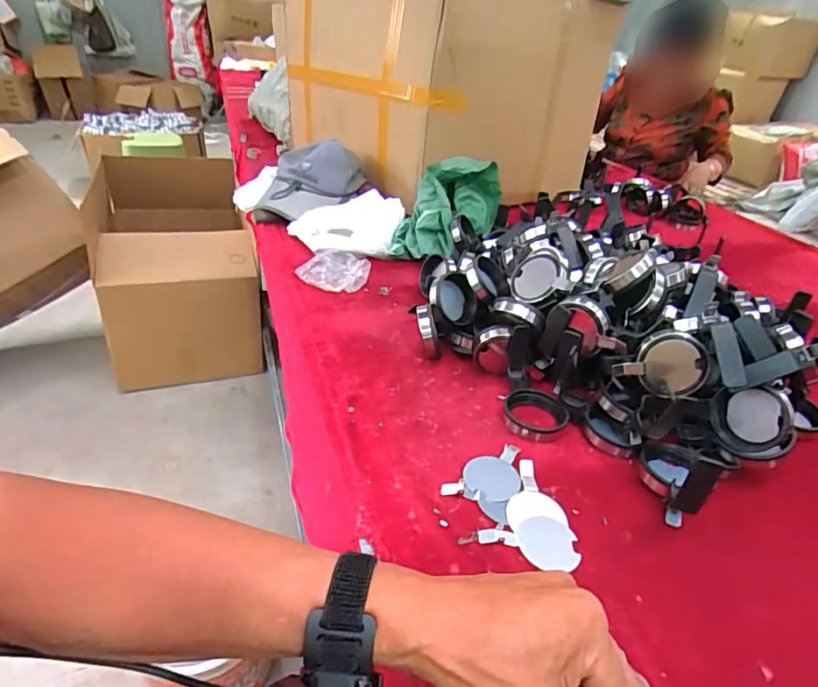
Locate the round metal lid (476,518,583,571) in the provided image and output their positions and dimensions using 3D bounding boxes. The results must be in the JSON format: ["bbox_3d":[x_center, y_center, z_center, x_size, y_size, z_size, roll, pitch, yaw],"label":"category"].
[{"bbox_3d":[0.105,0.168,0.449,0.085,0.004,0.048,10,34,8],"label":"round metal lid"}]

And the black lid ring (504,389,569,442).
[{"bbox_3d":[0.146,0.080,0.592,0.070,0.018,0.076,3,34,-2],"label":"black lid ring"}]

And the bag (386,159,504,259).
[{"bbox_3d":[0.084,-0.257,0.951,0.116,0.114,0.272,24,53,28],"label":"bag"}]

